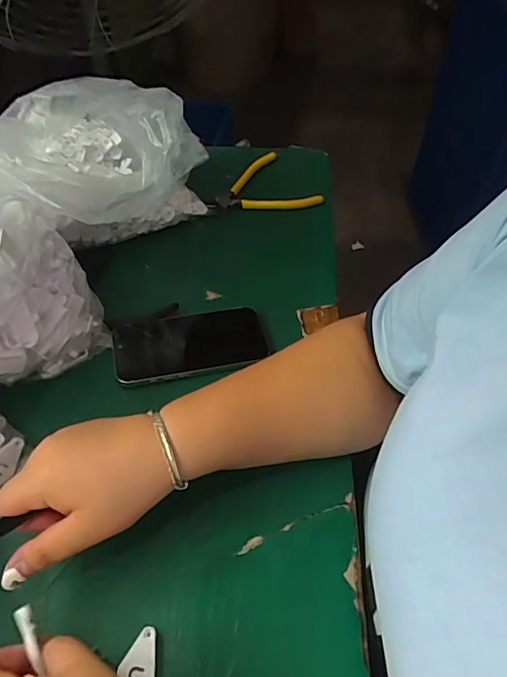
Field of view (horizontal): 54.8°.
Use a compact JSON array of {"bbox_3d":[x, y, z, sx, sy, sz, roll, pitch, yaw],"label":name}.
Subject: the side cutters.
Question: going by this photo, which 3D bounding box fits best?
[{"bbox_3d":[0.008,-0.209,0.658,0.147,0.019,0.114,-8,51,-7],"label":"side cutters"}]

